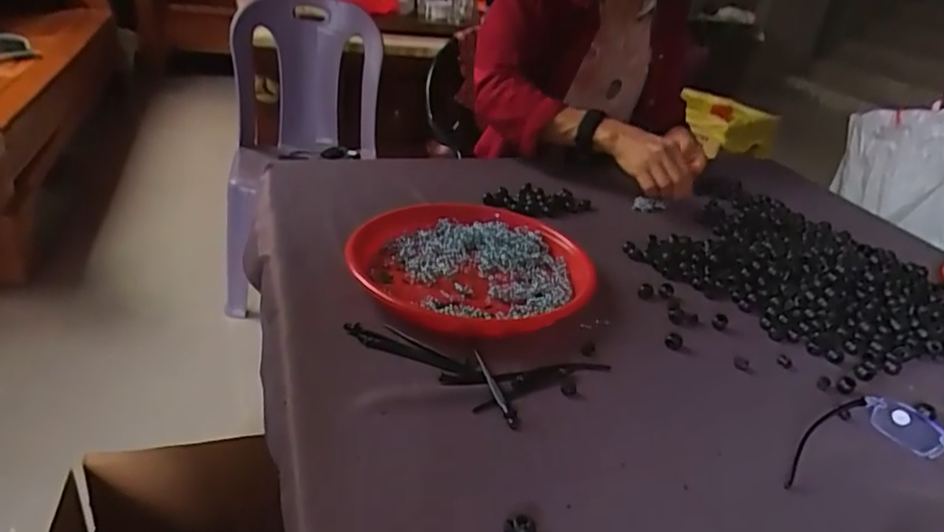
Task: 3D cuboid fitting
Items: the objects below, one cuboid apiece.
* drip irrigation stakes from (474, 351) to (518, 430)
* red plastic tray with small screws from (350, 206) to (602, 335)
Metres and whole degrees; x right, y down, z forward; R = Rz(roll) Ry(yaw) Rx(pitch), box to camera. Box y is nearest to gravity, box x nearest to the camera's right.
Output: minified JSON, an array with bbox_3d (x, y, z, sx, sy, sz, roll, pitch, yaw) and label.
[{"bbox_3d":[0.017,0.098,0.511,0.010,0.006,0.090,-5,30,-21],"label":"drip irrigation stakes"},{"bbox_3d":[-0.002,-0.003,0.664,0.246,0.033,0.228,-5,30,-22],"label":"red plastic tray with small screws"}]

